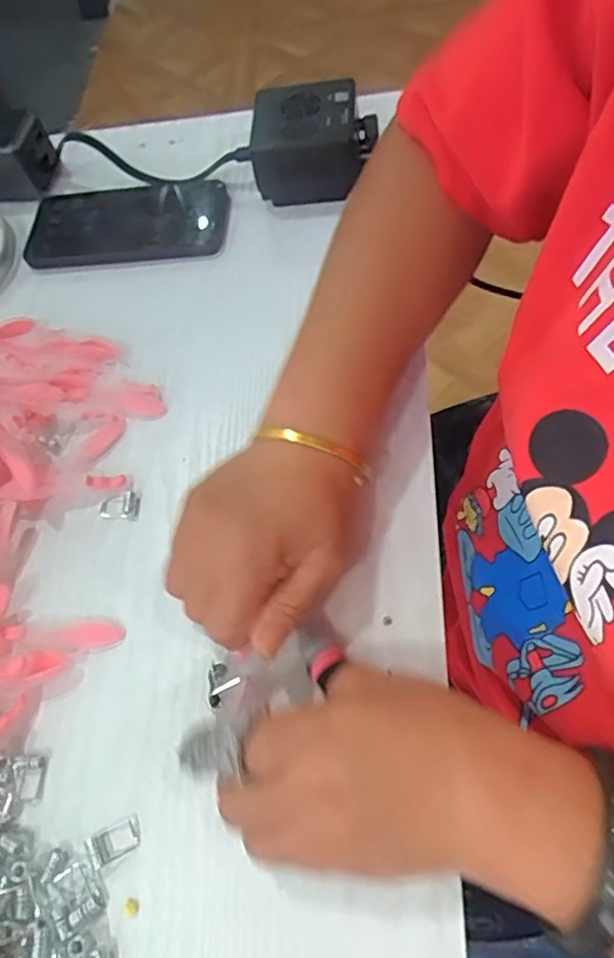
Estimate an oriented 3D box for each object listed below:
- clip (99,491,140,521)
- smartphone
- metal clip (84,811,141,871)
[{"bbox_3d":[-0.114,0.016,0.360,0.025,0.010,0.017,-4,63,2],"label":"clip"},{"bbox_3d":[-0.143,-0.202,0.470,0.156,0.009,0.079,-2,64,3],"label":"smartphone"},{"bbox_3d":[-0.092,0.171,0.280,0.025,0.004,0.015,-25,65,-9],"label":"metal clip"}]

